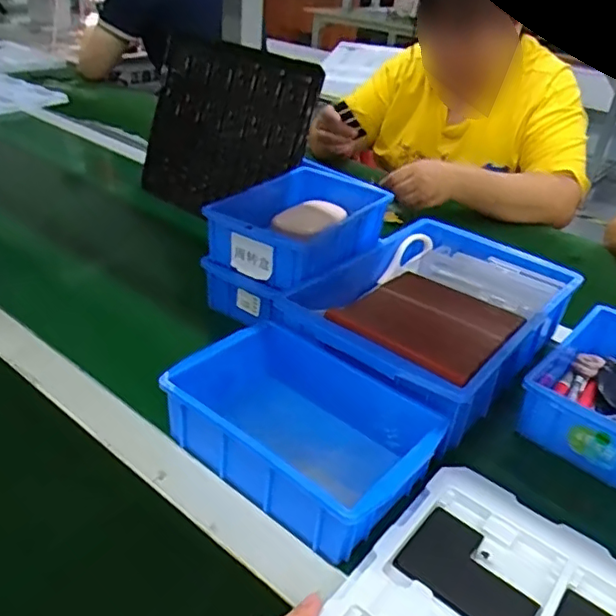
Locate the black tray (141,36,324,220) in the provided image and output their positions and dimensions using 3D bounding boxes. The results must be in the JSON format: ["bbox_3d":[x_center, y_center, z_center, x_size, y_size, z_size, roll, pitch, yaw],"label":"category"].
[{"bbox_3d":[-0.131,-0.269,0.906,0.326,0.252,0.042,22,12,37],"label":"black tray"}]

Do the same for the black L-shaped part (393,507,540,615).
[{"bbox_3d":[0.113,0.183,0.408,0.089,0.009,0.068,28,38,31],"label":"black L-shaped part"}]

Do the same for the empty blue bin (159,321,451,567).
[{"bbox_3d":[-0.006,0.104,0.491,0.203,0.077,0.141,27,38,29],"label":"empty blue bin"}]

